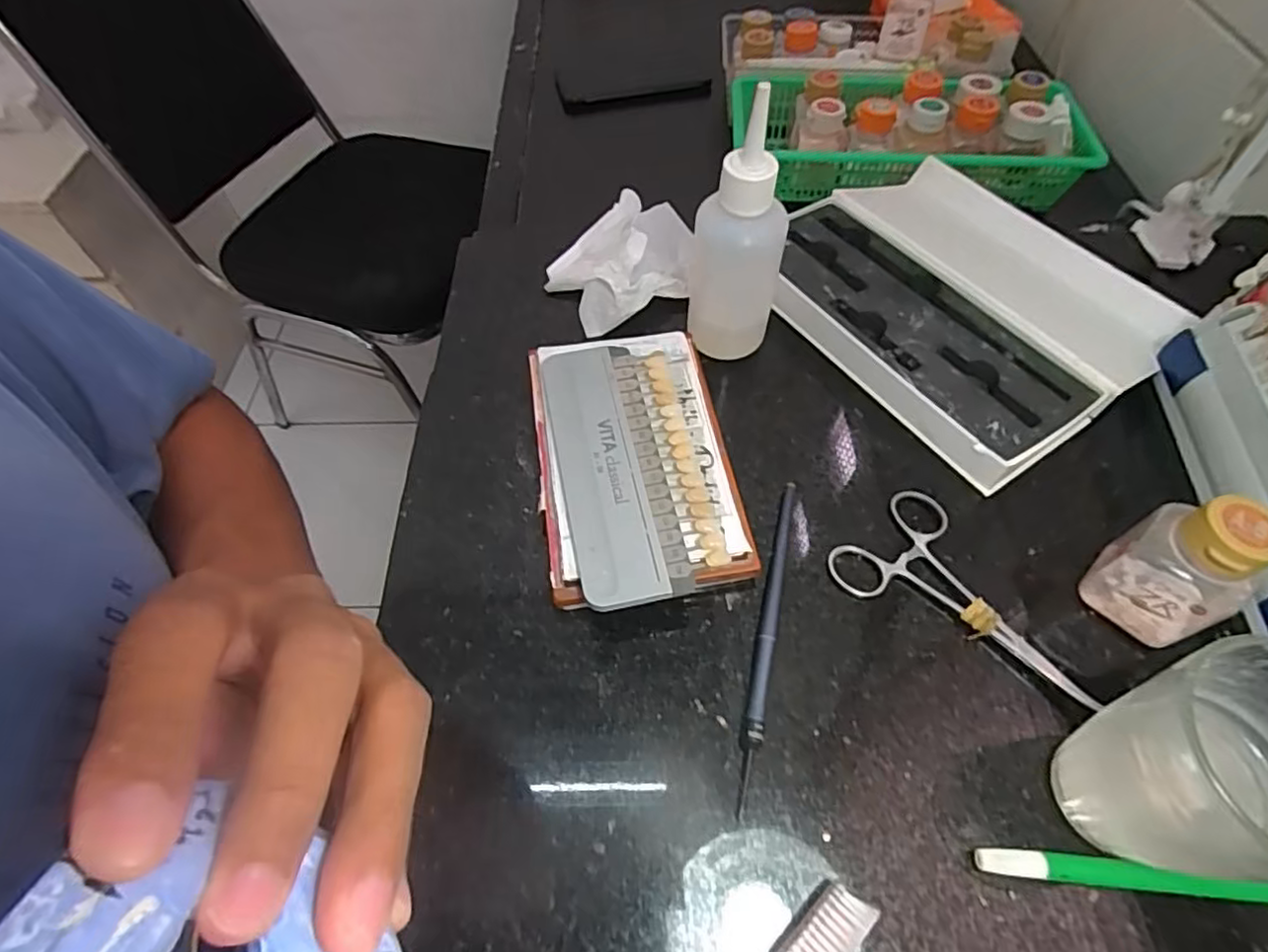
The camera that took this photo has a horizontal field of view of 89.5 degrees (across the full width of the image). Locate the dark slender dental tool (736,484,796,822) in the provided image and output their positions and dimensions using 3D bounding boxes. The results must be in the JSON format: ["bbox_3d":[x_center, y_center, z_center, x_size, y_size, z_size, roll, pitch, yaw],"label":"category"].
[{"bbox_3d":[0.061,0.069,0.291,0.008,0.009,0.153,13,57,7],"label":"dark slender dental tool"}]

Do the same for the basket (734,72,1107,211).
[{"bbox_3d":[0.241,-0.306,0.572,0.293,0.072,0.128,2,57,2],"label":"basket"}]

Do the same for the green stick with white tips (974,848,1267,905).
[{"bbox_3d":[0.201,0.149,0.235,0.142,0.015,0.009,5,57,2],"label":"green stick with white tips"}]

